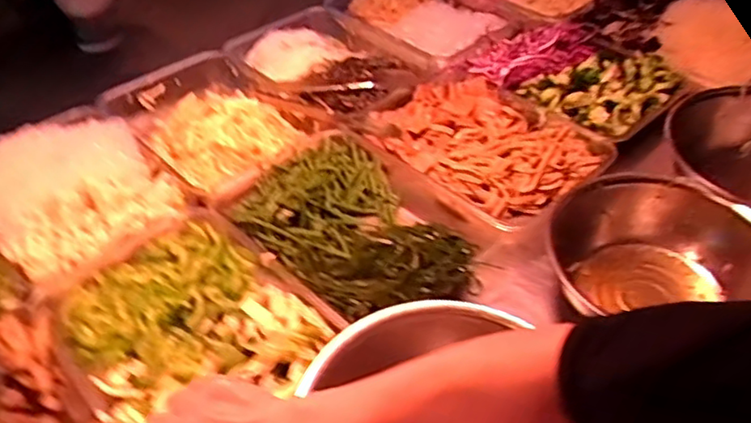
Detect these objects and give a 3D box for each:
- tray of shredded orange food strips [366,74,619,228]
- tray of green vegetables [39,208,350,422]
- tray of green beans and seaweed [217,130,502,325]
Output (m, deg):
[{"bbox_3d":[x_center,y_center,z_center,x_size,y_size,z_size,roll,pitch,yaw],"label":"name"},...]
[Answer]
[{"bbox_3d":[0.164,-0.103,1.038,0.347,0.057,0.265,32,53,32],"label":"tray of shredded orange food strips"},{"bbox_3d":[-0.224,0.135,0.781,0.261,0.073,0.346,-32,50,-28],"label":"tray of green vegetables"},{"bbox_3d":[-0.015,0.022,0.903,0.354,0.064,0.259,33,53,32],"label":"tray of green beans and seaweed"}]

